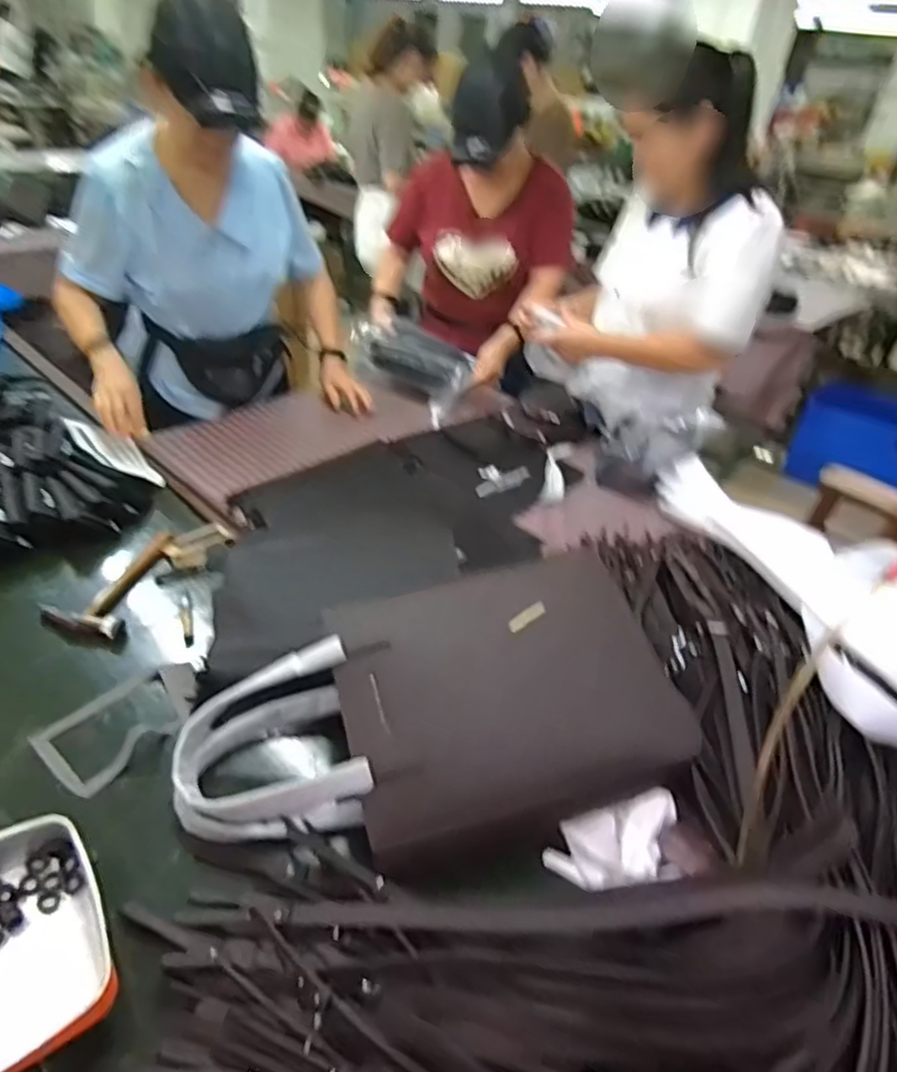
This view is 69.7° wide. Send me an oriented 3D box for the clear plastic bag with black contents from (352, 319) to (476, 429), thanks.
[{"bbox_3d":[-0.087,-0.402,1.511,0.300,0.130,0.138,31,43,29],"label":"clear plastic bag with black contents"}]

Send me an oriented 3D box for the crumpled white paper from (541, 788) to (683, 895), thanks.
[{"bbox_3d":[0.181,0.339,0.698,0.137,0.068,0.079,0,37,-8],"label":"crumpled white paper"}]

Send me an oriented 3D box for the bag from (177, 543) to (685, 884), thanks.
[{"bbox_3d":[-0.026,0.207,0.735,0.525,0.169,0.266,-6,39,-17],"label":"bag"}]

